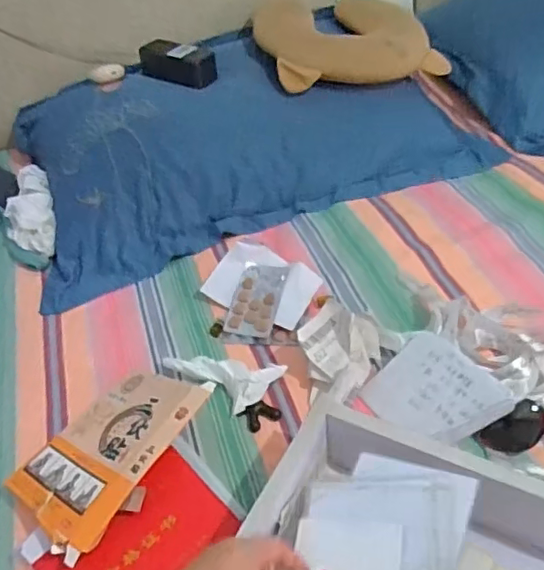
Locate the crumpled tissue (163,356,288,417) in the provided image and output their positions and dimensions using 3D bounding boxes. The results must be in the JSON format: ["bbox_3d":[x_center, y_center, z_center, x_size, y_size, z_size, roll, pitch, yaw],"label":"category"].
[{"bbox_3d":[-0.054,0.098,0.674,0.114,0.025,0.076,25,52,30],"label":"crumpled tissue"}]

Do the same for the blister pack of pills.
[{"bbox_3d":[-0.020,0.019,0.754,0.061,0.004,0.101,10,65,14],"label":"blister pack of pills"}]

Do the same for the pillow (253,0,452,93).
[{"bbox_3d":[0.121,-0.444,1.025,0.305,0.078,0.292,-12,44,-5],"label":"pillow"}]

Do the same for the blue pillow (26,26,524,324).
[{"bbox_3d":[-0.039,-0.258,0.960,0.723,0.132,0.418,-19,44,-12],"label":"blue pillow"}]

